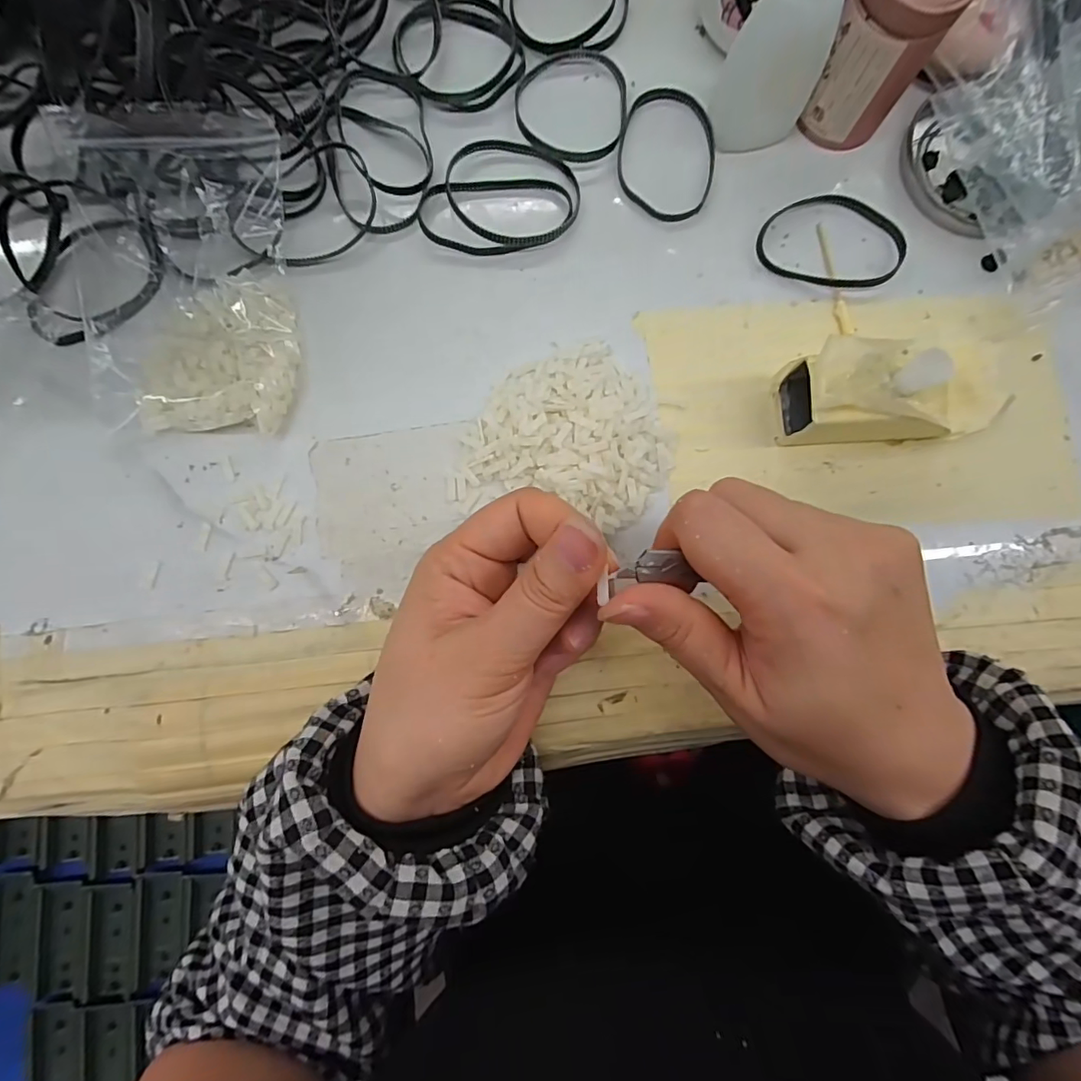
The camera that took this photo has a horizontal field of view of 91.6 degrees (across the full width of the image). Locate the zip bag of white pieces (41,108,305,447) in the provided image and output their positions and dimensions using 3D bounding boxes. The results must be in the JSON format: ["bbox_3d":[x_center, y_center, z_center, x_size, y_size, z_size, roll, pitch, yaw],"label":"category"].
[{"bbox_3d":[-0.165,-0.124,0.240,0.095,0.017,0.155,-7,86,-2],"label":"zip bag of white pieces"}]

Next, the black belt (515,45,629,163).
[{"bbox_3d":[0.016,-0.215,0.260,0.057,0.008,0.060,0,86,-2],"label":"black belt"}]

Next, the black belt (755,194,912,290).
[{"bbox_3d":[0.142,-0.146,0.256,0.070,0.007,0.046,15,85,0],"label":"black belt"}]

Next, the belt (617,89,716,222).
[{"bbox_3d":[0.063,-0.191,0.259,0.049,0.004,0.066,7,86,-1],"label":"belt"}]

